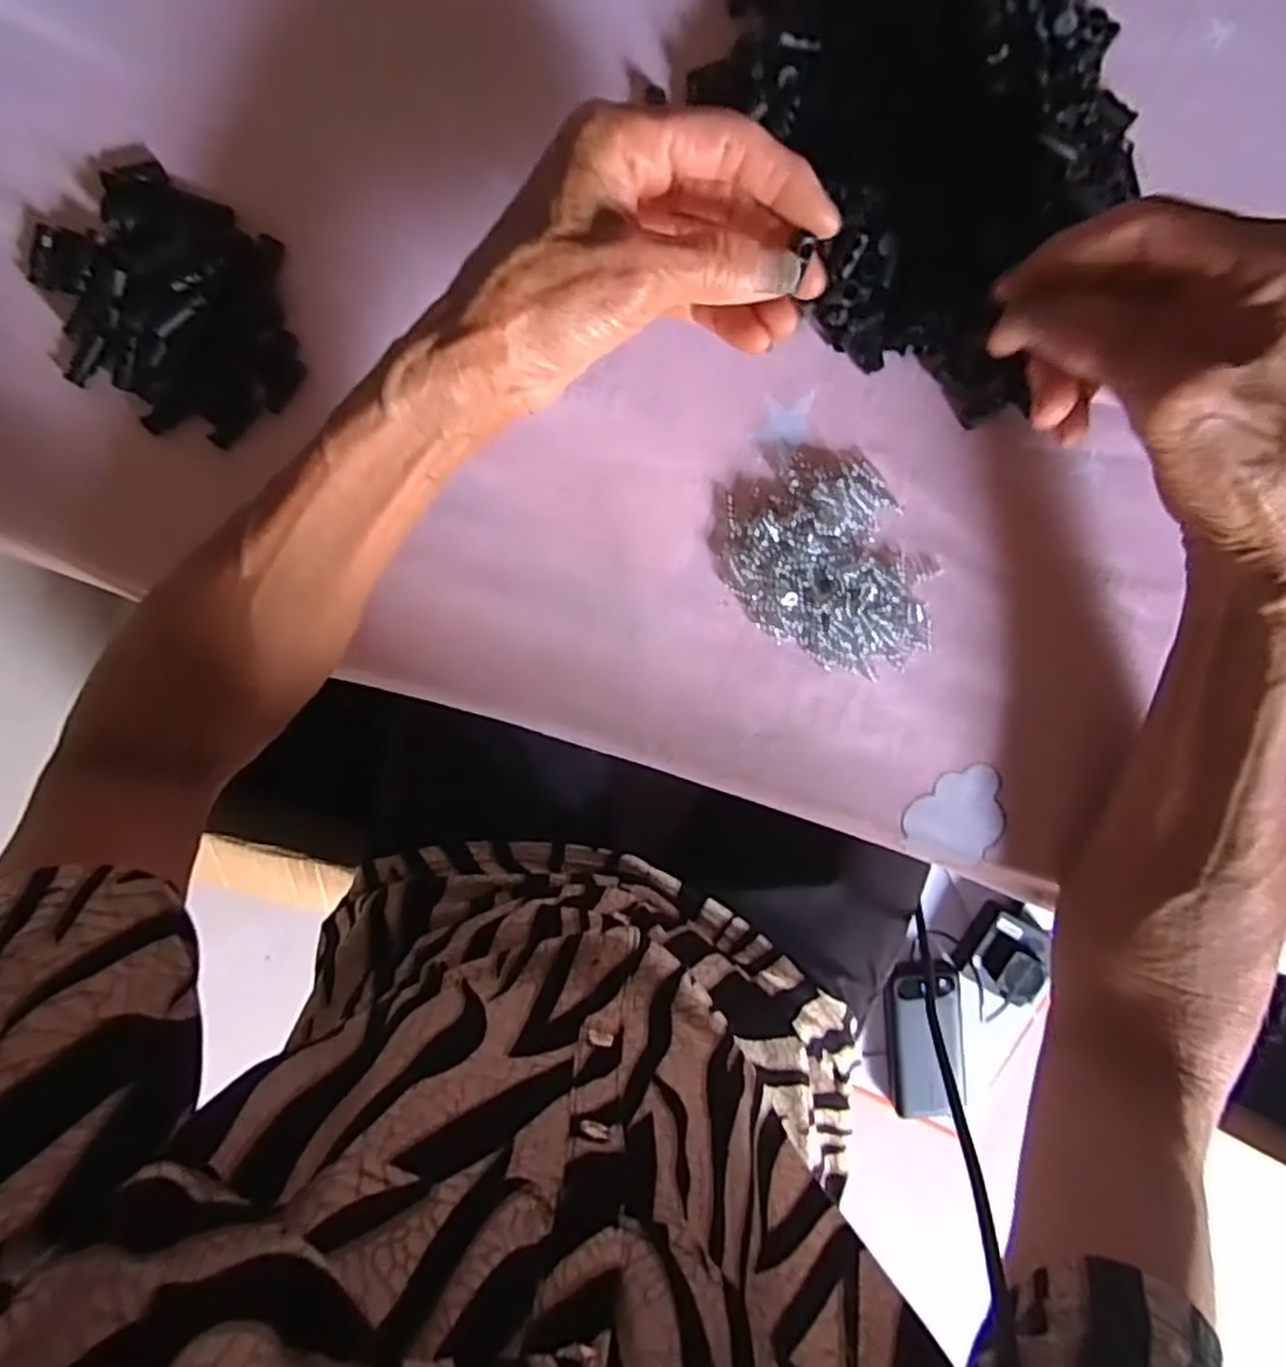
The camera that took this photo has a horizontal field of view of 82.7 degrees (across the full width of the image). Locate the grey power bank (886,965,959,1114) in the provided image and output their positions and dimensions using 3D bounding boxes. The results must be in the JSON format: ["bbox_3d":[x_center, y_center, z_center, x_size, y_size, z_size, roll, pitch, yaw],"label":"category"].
[{"bbox_3d":[0.285,0.364,0.742,0.066,0.027,0.160,-1,95,0],"label":"grey power bank"}]

